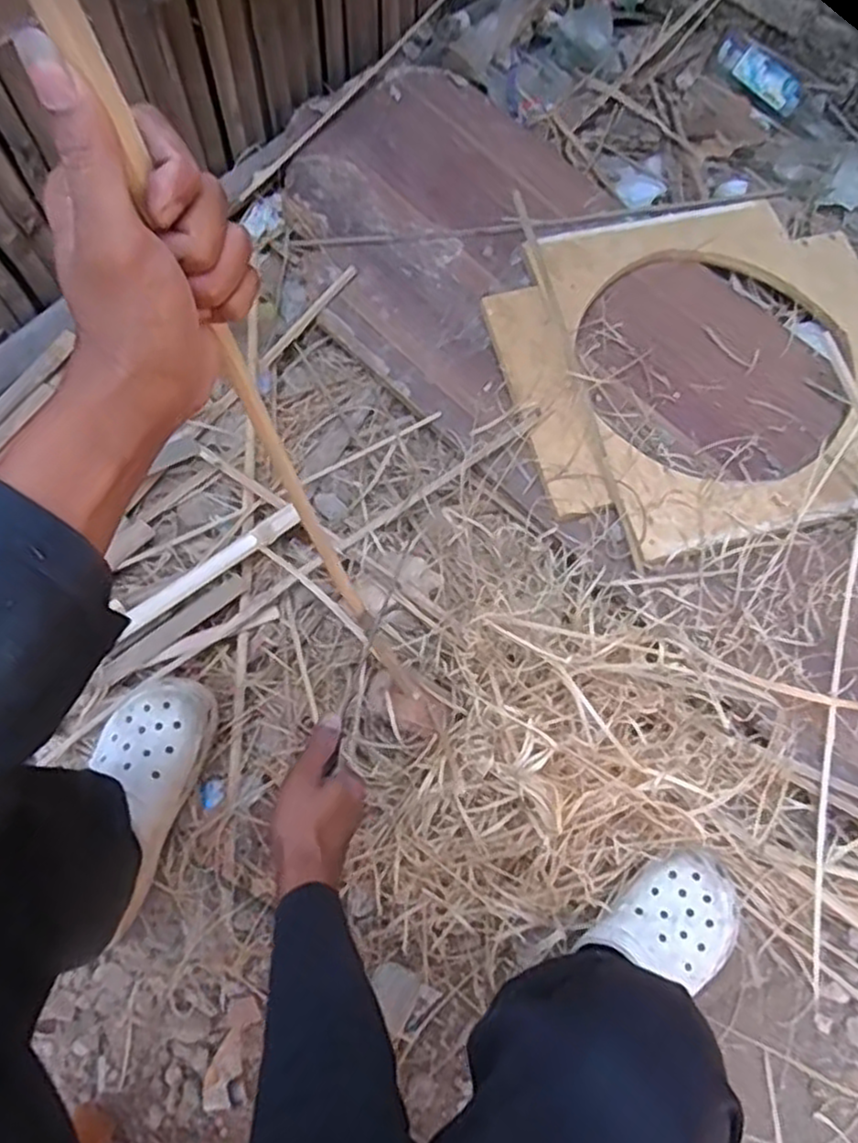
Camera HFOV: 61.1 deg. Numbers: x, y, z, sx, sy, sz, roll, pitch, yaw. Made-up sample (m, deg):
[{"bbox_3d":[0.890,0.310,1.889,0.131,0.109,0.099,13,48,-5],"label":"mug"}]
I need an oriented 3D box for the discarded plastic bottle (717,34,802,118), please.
[{"bbox_3d":[0.495,-0.748,1.093,0.057,0.040,0.150,-38,77,-13],"label":"discarded plastic bottle"}]

